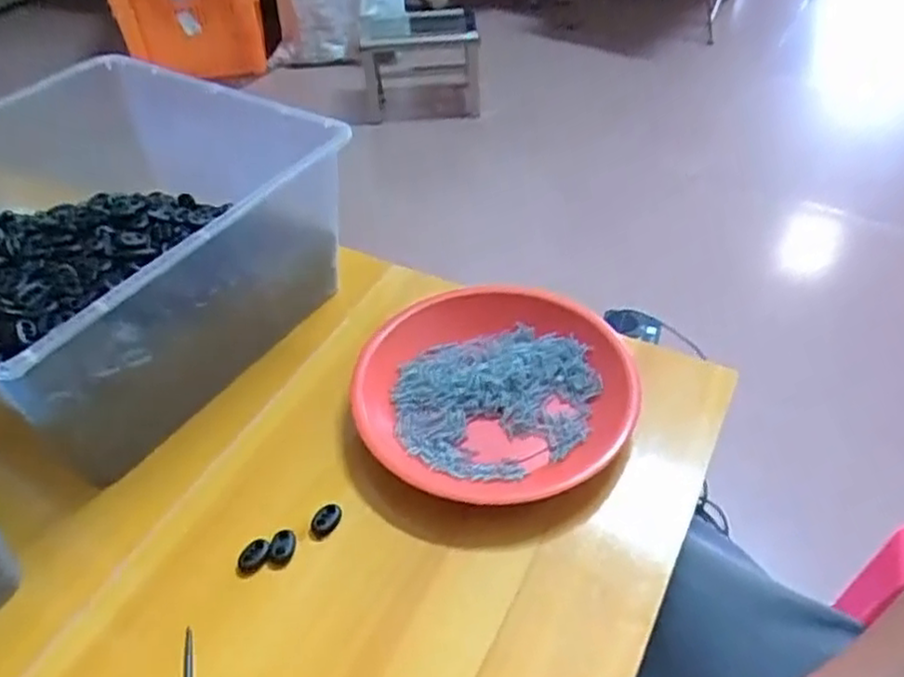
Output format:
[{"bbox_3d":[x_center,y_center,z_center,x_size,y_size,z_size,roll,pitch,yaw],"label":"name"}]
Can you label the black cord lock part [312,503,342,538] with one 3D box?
[{"bbox_3d":[-0.080,0.116,0.459,0.016,0.004,0.023,23,52,21],"label":"black cord lock part"}]

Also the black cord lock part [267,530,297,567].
[{"bbox_3d":[-0.105,0.129,0.445,0.015,0.004,0.023,0,47,2],"label":"black cord lock part"}]

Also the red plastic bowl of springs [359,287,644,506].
[{"bbox_3d":[0.029,0.034,0.510,0.187,0.027,0.184,-6,47,-4],"label":"red plastic bowl of springs"}]

